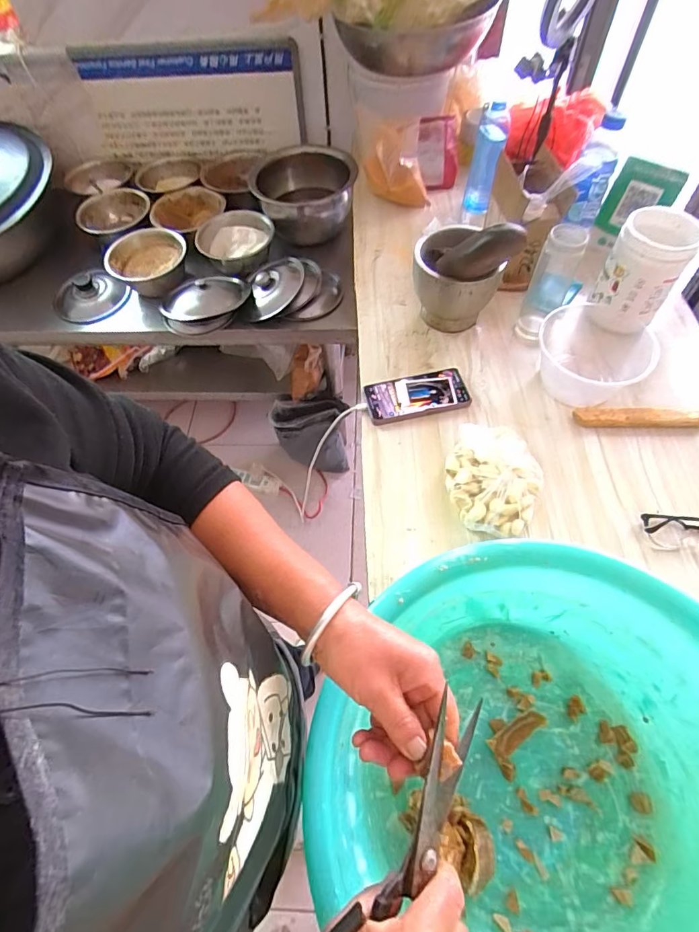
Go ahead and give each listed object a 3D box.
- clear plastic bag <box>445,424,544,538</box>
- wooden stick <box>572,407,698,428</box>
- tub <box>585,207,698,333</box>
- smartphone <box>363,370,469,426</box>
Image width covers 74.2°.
[{"bbox_3d":[0.199,0.011,0.637,0.127,0.046,0.162,14,61,12],"label":"clear plastic bag"},{"bbox_3d":[0.438,-0.074,0.697,0.187,0.016,0.031,1,59,4],"label":"wooden stick"},{"bbox_3d":[0.458,-0.305,0.730,0.106,0.138,0.093,23,63,16],"label":"tub"},{"bbox_3d":[0.108,-0.111,0.737,0.159,0.011,0.075,-13,59,-4],"label":"smartphone"}]

